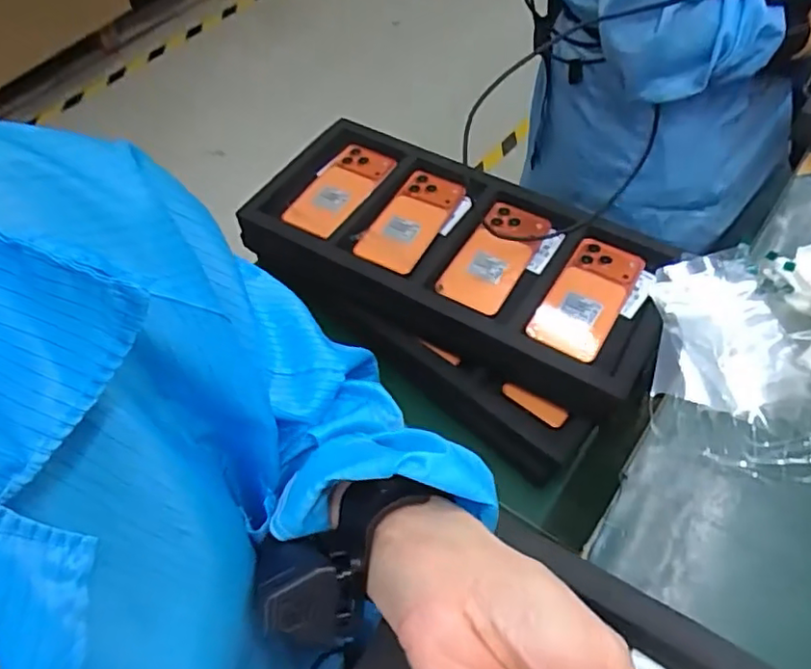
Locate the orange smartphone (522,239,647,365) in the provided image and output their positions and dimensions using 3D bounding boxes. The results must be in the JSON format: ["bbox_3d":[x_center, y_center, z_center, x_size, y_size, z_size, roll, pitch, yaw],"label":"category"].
[{"bbox_3d":[0.199,-0.042,0.673,0.078,0.013,0.161,27,59,19],"label":"orange smartphone"}]

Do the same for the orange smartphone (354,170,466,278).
[{"bbox_3d":[0.008,-0.140,0.745,0.075,0.013,0.160,28,64,10],"label":"orange smartphone"}]

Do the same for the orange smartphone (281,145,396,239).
[{"bbox_3d":[-0.085,-0.185,0.769,0.072,0.017,0.159,28,59,20],"label":"orange smartphone"}]

